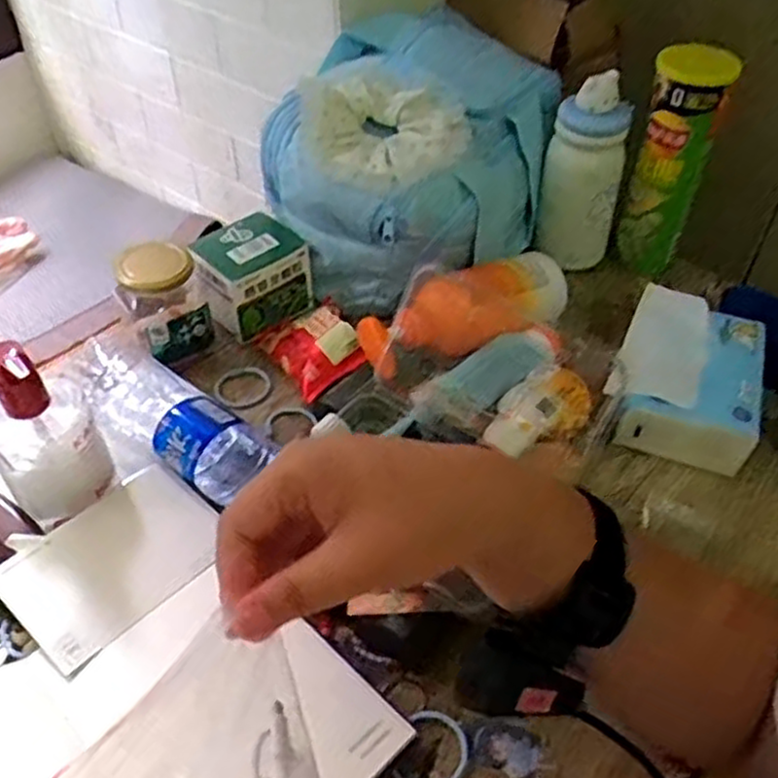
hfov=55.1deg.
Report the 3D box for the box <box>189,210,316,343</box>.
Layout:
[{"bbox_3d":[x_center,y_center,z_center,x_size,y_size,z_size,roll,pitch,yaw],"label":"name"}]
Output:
[{"bbox_3d":[-0.131,-0.108,0.704,0.098,0.067,0.082,-31,54,-26],"label":"box"}]

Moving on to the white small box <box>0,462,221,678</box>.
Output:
[{"bbox_3d":[-0.188,0.113,0.511,0.139,0.012,0.101,-35,56,-29],"label":"white small box"}]

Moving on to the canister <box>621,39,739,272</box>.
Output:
[{"bbox_3d":[0.269,-0.216,0.713,0.067,0.209,0.074,20,49,18],"label":"canister"}]

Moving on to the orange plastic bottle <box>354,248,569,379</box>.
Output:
[{"bbox_3d":[0.074,-0.064,0.643,0.202,0.058,0.065,-17,49,-16],"label":"orange plastic bottle"}]

